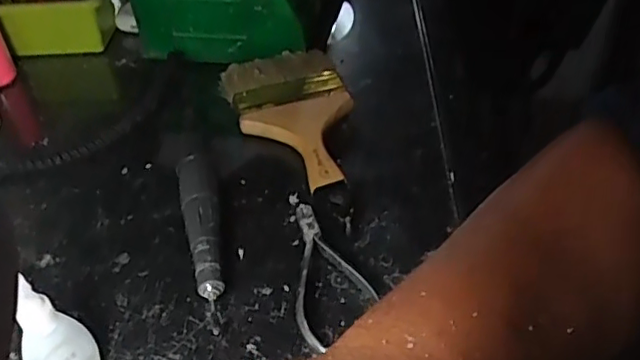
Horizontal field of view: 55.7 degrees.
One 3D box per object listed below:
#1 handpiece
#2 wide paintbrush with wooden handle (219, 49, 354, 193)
[{"bbox_3d":[-0.077,0.036,0.407,0.023,0.030,0.136,-12,42,-10],"label":"handpiece"},{"bbox_3d":[-0.015,-0.055,0.508,0.096,0.023,0.184,-17,44,-16],"label":"wide paintbrush with wooden handle"}]

